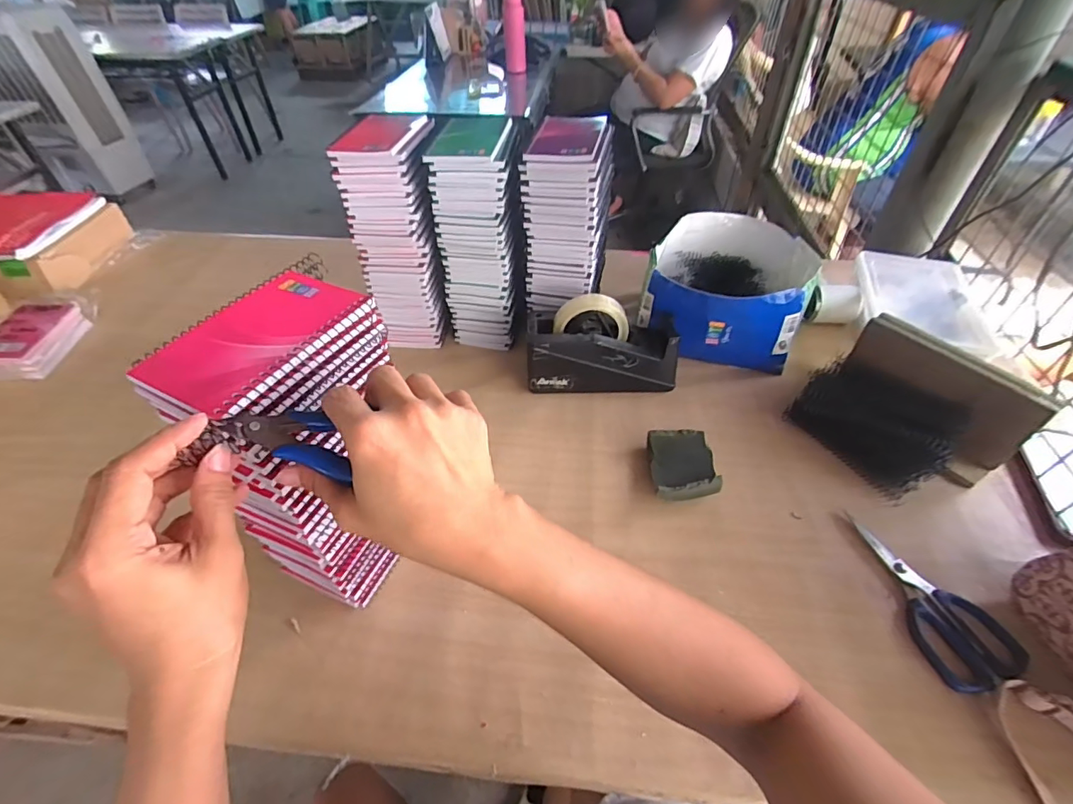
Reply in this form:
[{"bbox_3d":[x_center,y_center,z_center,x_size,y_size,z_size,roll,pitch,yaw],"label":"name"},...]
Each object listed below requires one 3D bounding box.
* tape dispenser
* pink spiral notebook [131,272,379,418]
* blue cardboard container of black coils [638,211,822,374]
[{"bbox_3d":[0.090,-0.079,0.670,0.204,0.125,0.081,-2,46,-1],"label":"tape dispenser"},{"bbox_3d":[-0.189,-0.045,0.325,0.092,0.007,0.139,20,49,19],"label":"pink spiral notebook"},{"bbox_3d":[0.283,-0.174,0.732,0.220,0.114,0.237,16,48,15],"label":"blue cardboard container of black coils"}]

